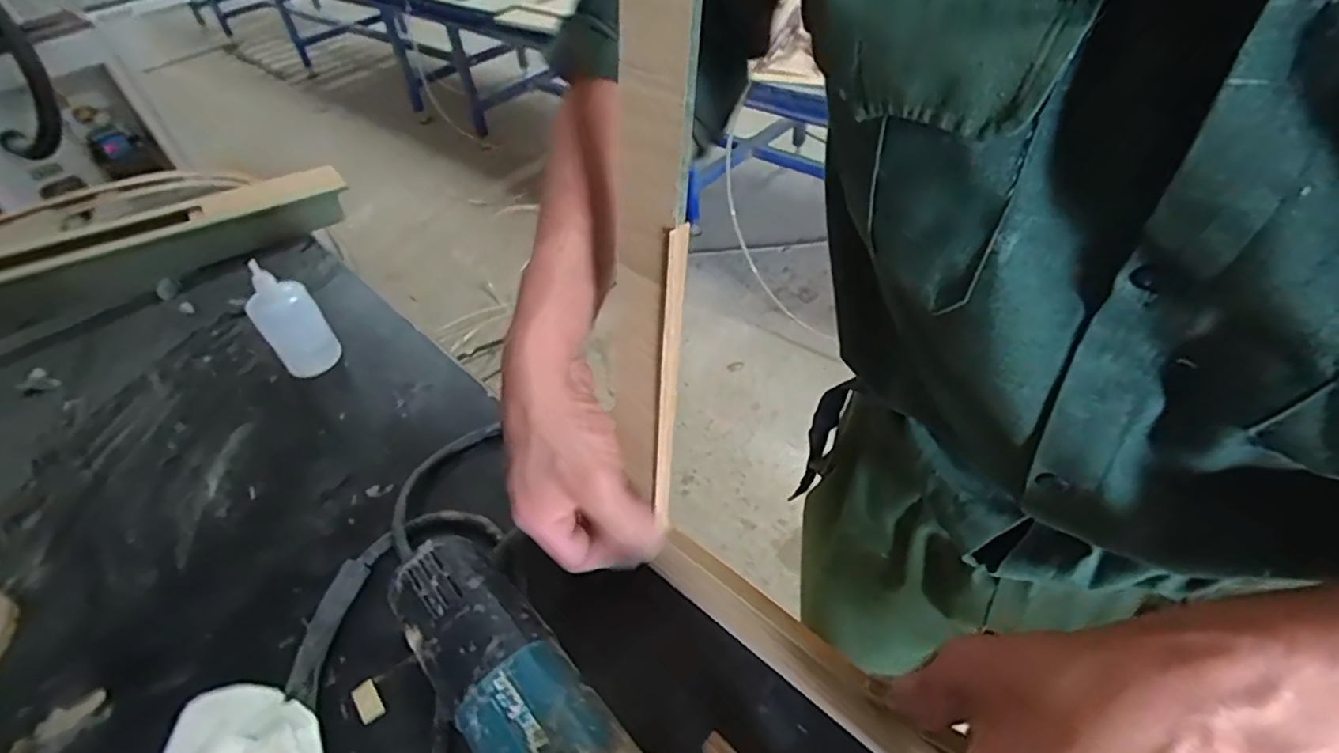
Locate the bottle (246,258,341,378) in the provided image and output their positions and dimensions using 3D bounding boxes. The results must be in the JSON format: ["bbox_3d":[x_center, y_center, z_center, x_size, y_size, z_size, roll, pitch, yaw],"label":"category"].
[{"bbox_3d":[-0.337,-0.046,0.566,0.049,0.098,0.040,-32,50,-22],"label":"bottle"}]

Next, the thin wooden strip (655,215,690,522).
[{"bbox_3d":[-0.001,0.013,0.340,0.011,0.195,0.006,-28,48,-36],"label":"thin wooden strip"}]

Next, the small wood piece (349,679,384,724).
[{"bbox_3d":[-0.183,0.195,0.381,0.013,0.004,0.024,-33,51,-23],"label":"small wood piece"}]

